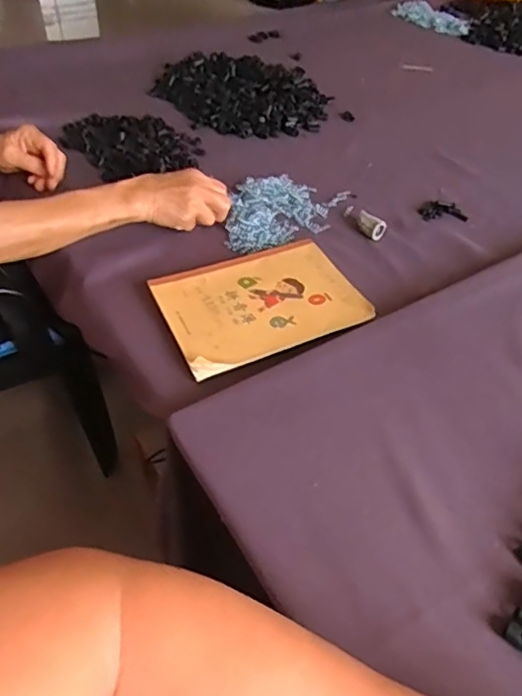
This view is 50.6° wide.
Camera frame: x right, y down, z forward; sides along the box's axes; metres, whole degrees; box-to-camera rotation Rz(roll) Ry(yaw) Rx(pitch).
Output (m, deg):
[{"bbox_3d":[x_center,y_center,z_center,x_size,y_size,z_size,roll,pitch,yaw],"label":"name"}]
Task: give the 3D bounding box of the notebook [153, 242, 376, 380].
[{"bbox_3d":[-0.001,-0.052,0.604,0.205,0.008,0.153,-19,52,-19],"label":"notebook"}]

